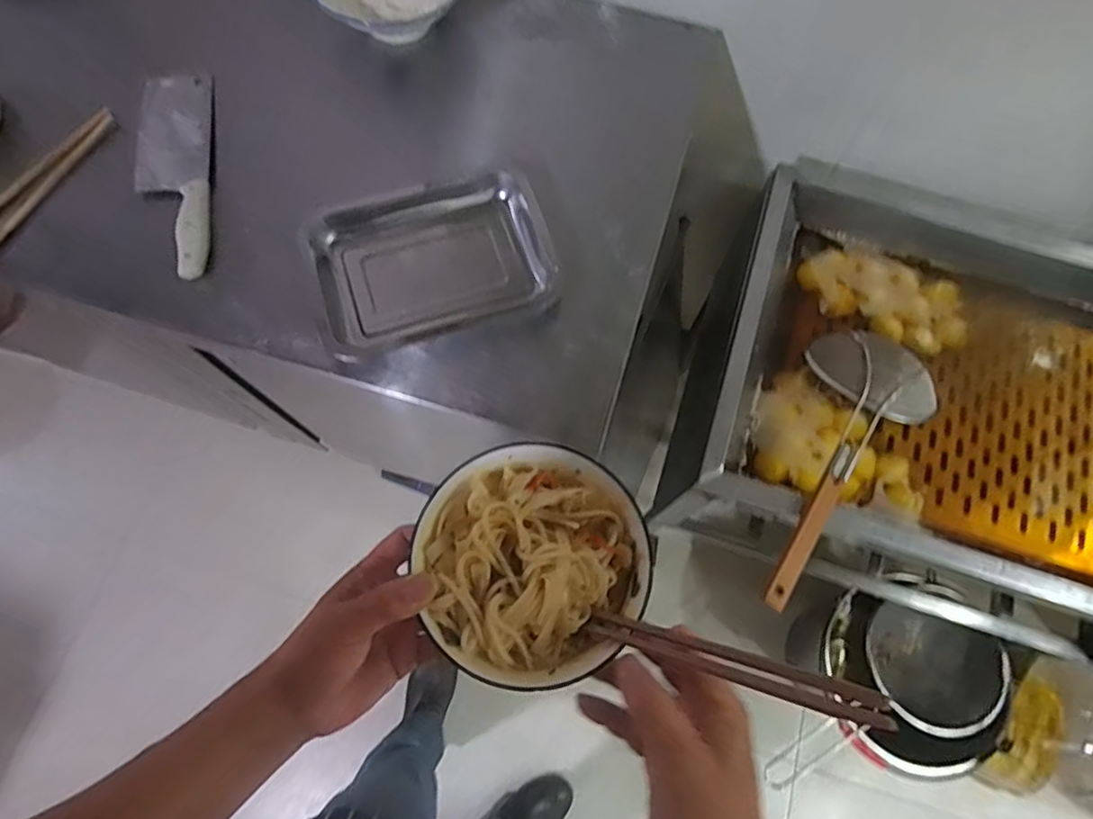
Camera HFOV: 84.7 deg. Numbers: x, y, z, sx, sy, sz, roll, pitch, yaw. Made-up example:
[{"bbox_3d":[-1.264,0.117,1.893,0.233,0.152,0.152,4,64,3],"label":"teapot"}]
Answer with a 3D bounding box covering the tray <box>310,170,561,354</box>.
[{"bbox_3d":[-0.119,-0.159,0.649,0.253,0.046,0.180,-15,72,-6],"label":"tray"}]

